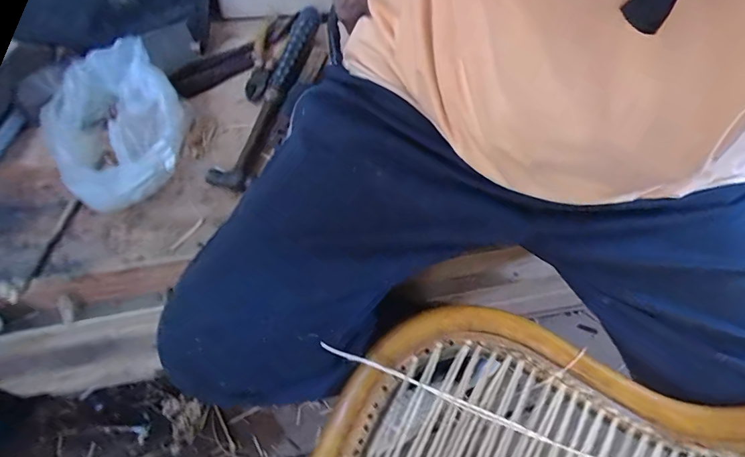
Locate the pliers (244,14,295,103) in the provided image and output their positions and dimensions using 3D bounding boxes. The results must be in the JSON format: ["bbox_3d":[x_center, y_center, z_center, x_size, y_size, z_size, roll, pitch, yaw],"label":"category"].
[{"bbox_3d":[-0.134,-0.231,0.552,0.049,0.017,0.165,6,56,0],"label":"pliers"}]

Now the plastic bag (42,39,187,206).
[{"bbox_3d":[-0.264,-0.104,0.435,0.131,0.066,0.195,-13,59,-13],"label":"plastic bag"}]

